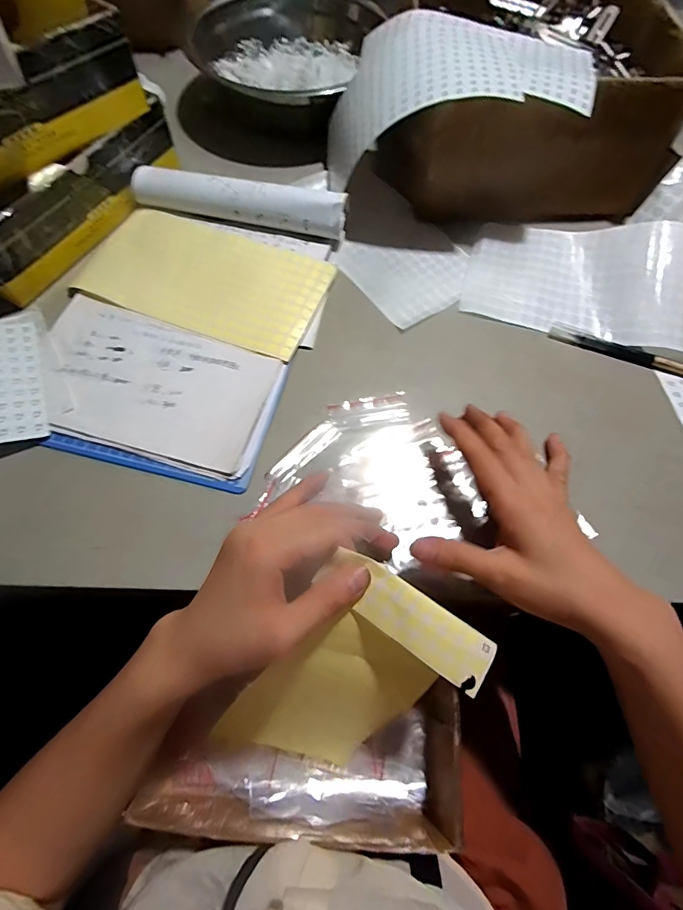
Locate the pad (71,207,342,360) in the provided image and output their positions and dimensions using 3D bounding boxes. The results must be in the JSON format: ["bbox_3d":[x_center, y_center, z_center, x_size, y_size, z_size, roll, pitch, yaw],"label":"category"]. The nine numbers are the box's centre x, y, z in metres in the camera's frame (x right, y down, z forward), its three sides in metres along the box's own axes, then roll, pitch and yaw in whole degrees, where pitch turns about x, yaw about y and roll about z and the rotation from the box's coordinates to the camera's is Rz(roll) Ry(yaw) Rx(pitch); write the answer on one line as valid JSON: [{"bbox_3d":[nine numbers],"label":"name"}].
[{"bbox_3d":[-0.135,-0.177,0.427,0.233,0.008,0.126,20,66,8],"label":"pad"}]

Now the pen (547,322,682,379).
[{"bbox_3d":[0.266,-0.096,0.410,0.137,0.011,0.013,20,82,9],"label":"pen"}]

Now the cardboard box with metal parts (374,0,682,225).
[{"bbox_3d":[0.202,-0.421,0.493,0.277,0.127,0.344,4,65,0],"label":"cardboard box with metal parts"}]

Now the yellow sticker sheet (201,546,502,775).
[{"bbox_3d":[-0.006,0.181,0.329,0.115,0.238,0.032,26,32,-8],"label":"yellow sticker sheet"}]

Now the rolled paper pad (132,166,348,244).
[{"bbox_3d":[-0.105,-0.262,0.446,0.219,0.038,0.029,12,65,4],"label":"rolled paper pad"}]

